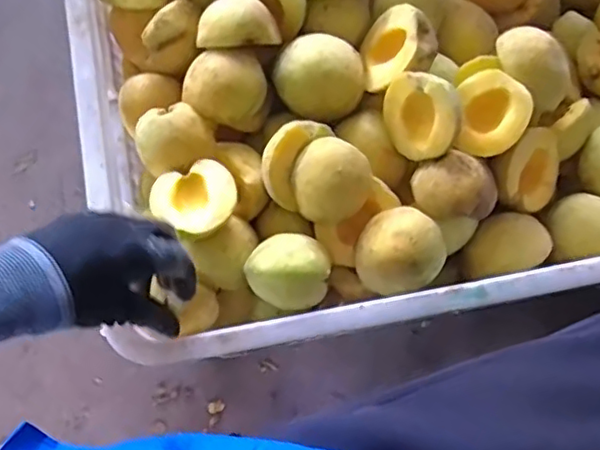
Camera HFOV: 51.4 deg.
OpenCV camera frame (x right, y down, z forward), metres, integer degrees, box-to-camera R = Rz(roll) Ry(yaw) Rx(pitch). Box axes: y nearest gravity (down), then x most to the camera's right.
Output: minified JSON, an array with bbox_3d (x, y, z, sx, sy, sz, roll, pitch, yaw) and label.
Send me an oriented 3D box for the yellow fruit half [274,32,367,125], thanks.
[{"bbox_3d":[0.016,-0.116,0.485,0.066,0.030,0.064,-1,78,2],"label":"yellow fruit half"}]

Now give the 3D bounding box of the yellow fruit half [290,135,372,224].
[{"bbox_3d":[0.023,-0.034,0.455,0.056,0.038,0.057,0,79,1],"label":"yellow fruit half"}]

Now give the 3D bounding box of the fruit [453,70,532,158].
[{"bbox_3d":[0.143,-0.081,0.467,0.055,0.023,0.061,40,107,25],"label":"fruit"}]

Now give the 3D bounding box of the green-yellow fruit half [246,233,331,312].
[{"bbox_3d":[-0.007,0.034,0.447,0.056,0.036,0.054,-1,78,2],"label":"green-yellow fruit half"}]

